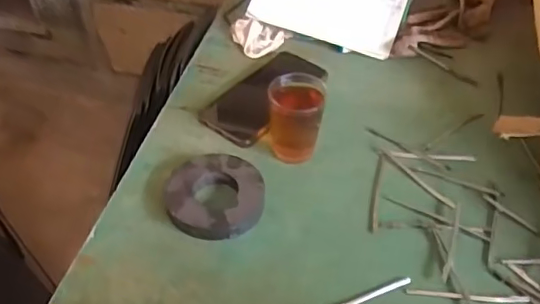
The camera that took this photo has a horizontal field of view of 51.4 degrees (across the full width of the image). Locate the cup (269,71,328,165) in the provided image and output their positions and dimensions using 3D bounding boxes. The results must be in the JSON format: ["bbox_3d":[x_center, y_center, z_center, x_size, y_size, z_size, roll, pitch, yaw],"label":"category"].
[{"bbox_3d":[0.028,-0.034,0.580,0.053,0.084,0.049,0,46,0],"label":"cup"}]

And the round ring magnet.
[{"bbox_3d":[-0.053,0.042,0.546,0.093,0.024,0.092,0,46,0],"label":"round ring magnet"}]

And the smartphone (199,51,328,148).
[{"bbox_3d":[-0.008,-0.066,0.674,0.082,0.014,0.167,29,52,25],"label":"smartphone"}]

